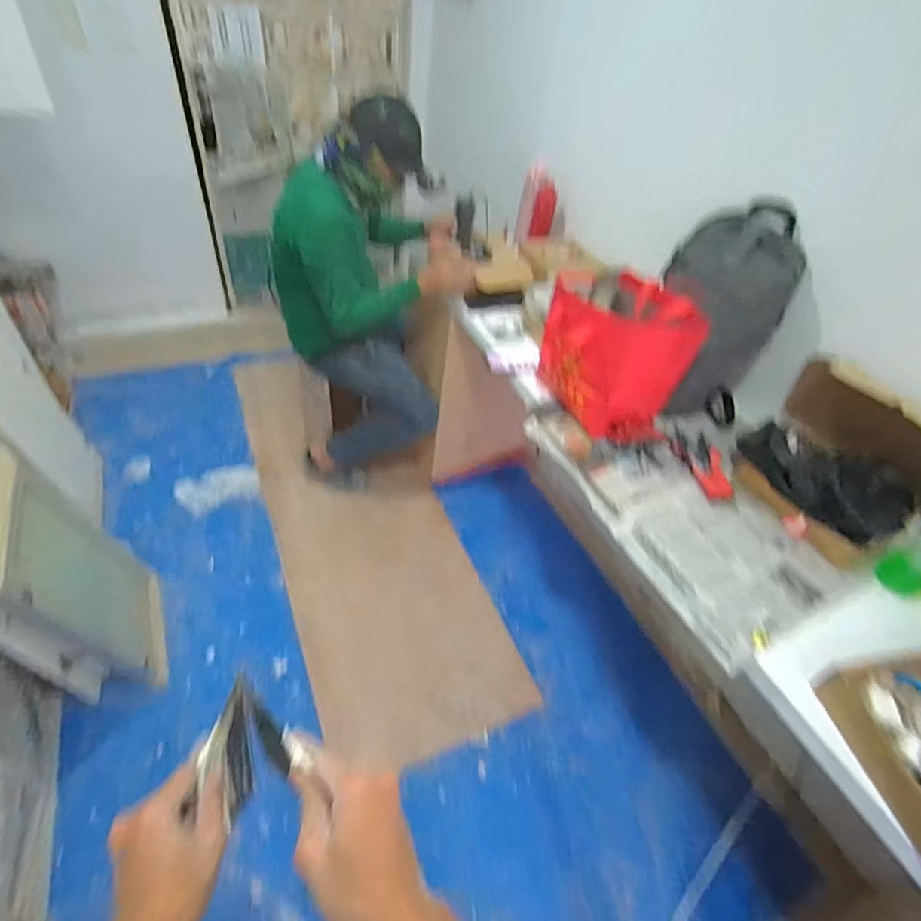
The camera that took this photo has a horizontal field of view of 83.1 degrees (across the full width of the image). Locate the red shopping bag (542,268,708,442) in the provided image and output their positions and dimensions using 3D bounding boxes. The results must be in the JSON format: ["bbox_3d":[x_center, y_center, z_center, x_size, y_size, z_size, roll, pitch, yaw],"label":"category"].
[{"bbox_3d":[0.331,-0.216,1.133,0.216,0.259,0.286,-16,49,-21],"label":"red shopping bag"}]

